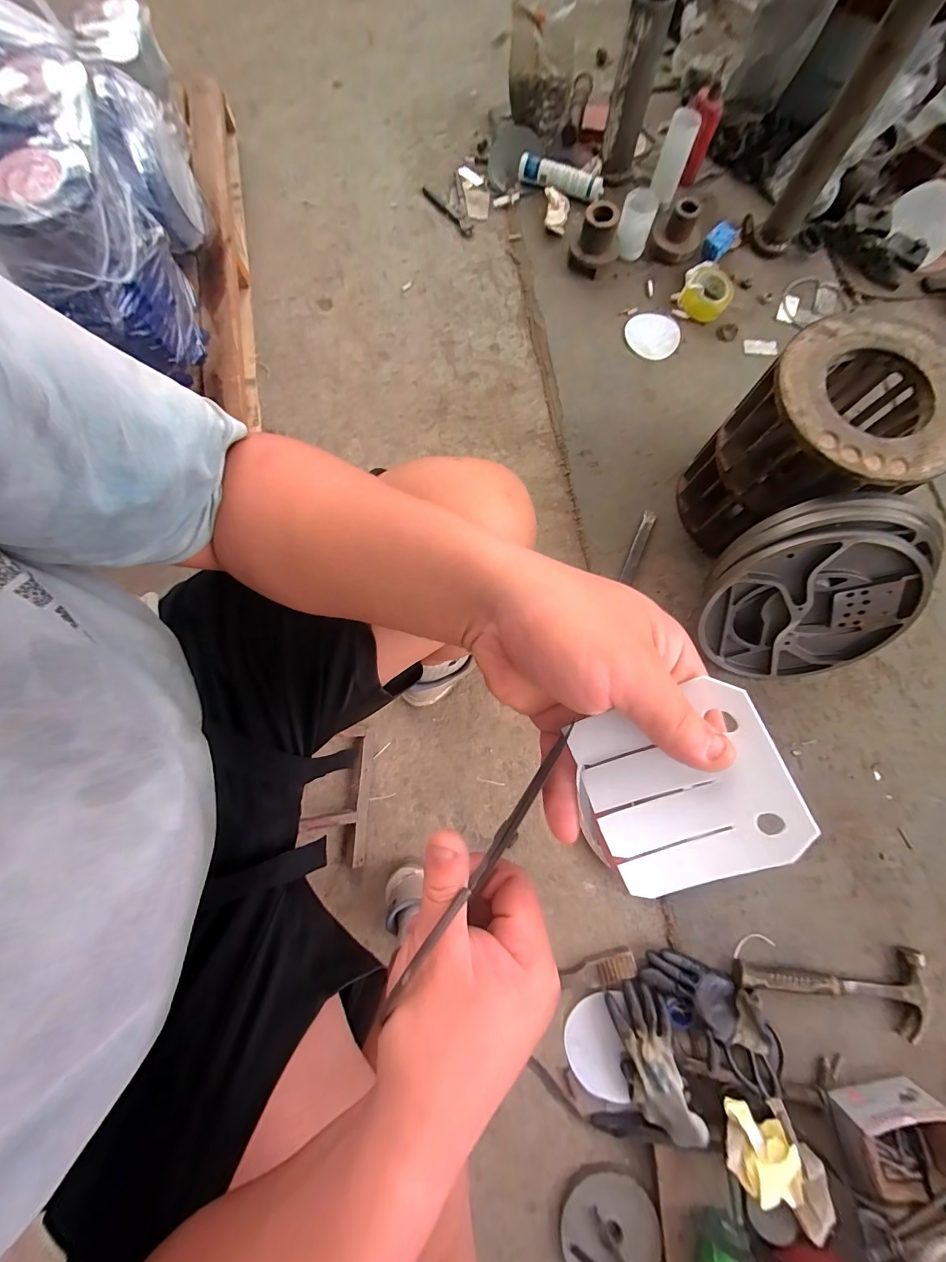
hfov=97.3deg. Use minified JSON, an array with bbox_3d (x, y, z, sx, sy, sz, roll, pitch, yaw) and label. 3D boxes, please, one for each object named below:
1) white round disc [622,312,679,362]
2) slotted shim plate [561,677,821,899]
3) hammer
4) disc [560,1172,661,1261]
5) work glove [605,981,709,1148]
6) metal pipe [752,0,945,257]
[{"bbox_3d":[0.432,-0.713,1.002,0.130,0.010,0.122,0,79,0],"label":"white round disc"},{"bbox_3d":[0.101,0.076,0.200,0.086,0.008,0.087,-27,80,21],"label":"slotted shim plate"},{"bbox_3d":[0.633,0.644,0.726,0.337,0.034,0.135,-3,79,0],"label":"hammer"},{"bbox_3d":[0.220,0.967,0.666,0.154,0.015,0.140,-22,80,-4],"label":"disc"},{"bbox_3d":[0.302,0.717,0.689,0.092,0.057,0.206,-14,80,-2],"label":"work glove"},{"bbox_3d":[0.744,-1.023,0.839,0.085,0.436,0.076,44,83,7],"label":"metal pipe"}]

